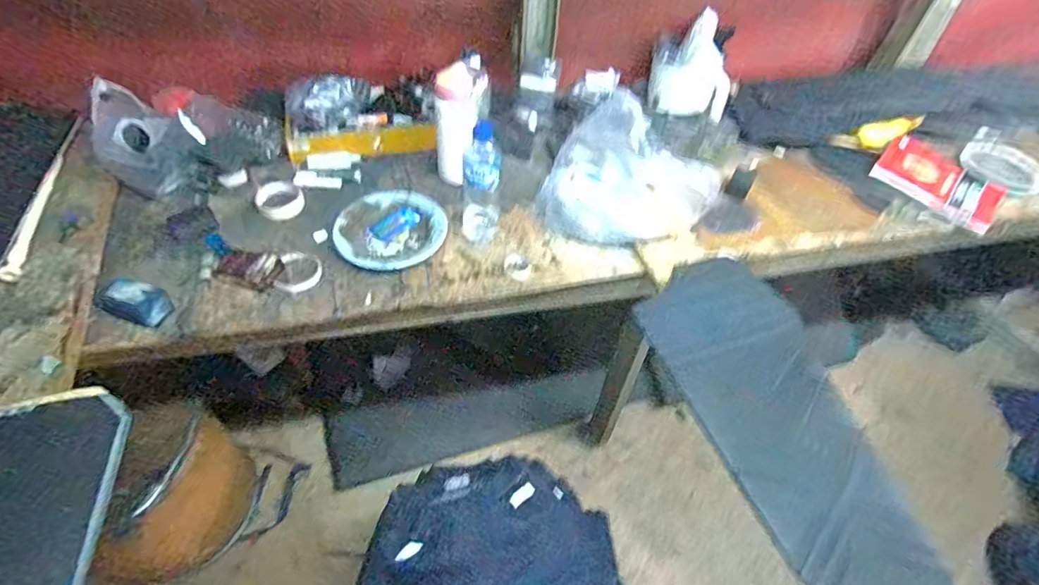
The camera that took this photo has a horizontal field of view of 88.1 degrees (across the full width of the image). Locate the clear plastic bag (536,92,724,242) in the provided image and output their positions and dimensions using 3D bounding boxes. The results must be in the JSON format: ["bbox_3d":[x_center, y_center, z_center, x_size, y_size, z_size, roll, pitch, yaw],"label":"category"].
[{"bbox_3d":[0.200,-0.204,0.971,0.285,0.194,0.181,23,53,12],"label":"clear plastic bag"}]

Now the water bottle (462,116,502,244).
[{"bbox_3d":[-0.066,-0.182,0.925,0.064,0.194,0.076,6,51,-1],"label":"water bottle"}]

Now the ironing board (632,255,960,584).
[{"bbox_3d":[0.388,0.182,0.781,0.227,0.029,0.574,-18,51,-8],"label":"ironing board"}]

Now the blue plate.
[{"bbox_3d":[-0.228,-0.116,0.962,0.191,0.025,0.169,-36,63,-29],"label":"blue plate"}]

